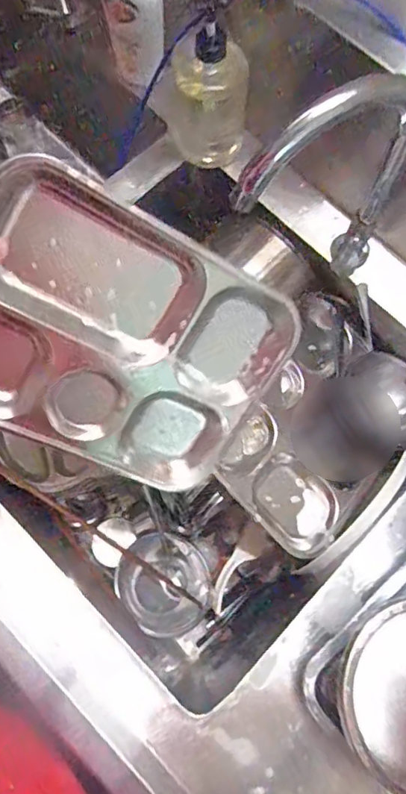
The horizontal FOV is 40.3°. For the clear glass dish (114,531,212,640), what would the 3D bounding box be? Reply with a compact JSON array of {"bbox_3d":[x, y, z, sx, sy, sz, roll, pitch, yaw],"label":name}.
[{"bbox_3d":[-0.053,0.262,0.779,0.120,0.048,0.133,-35,78,-11],"label":"clear glass dish"}]

